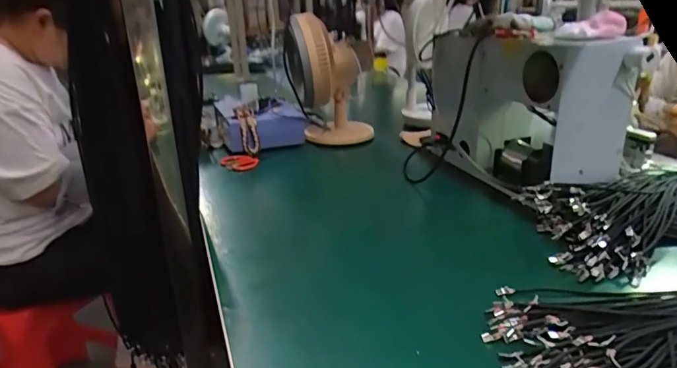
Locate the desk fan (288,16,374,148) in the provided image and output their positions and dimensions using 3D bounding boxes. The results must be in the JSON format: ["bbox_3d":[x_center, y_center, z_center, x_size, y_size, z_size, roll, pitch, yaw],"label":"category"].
[{"bbox_3d":[-0.022,-0.276,1.225,0.207,0.304,0.249,-3,22,-3],"label":"desk fan"}]

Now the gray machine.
[{"bbox_3d":[0.347,-0.155,0.894,0.224,0.255,0.382,-5,22,-7],"label":"gray machine"}]

